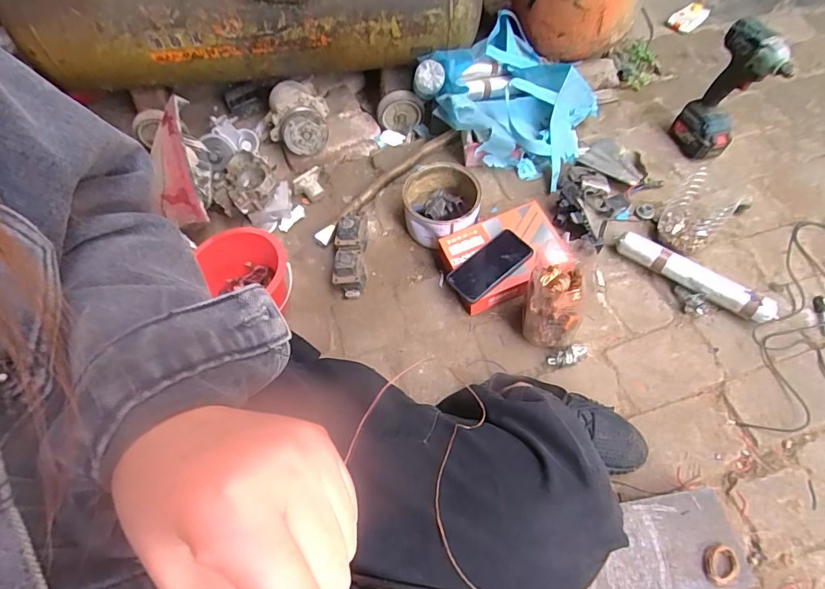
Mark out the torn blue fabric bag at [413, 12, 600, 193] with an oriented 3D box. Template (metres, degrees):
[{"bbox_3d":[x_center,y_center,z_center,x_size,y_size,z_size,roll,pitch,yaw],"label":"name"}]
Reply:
[{"bbox_3d":[0.231,-0.427,0.989,0.328,0.162,0.350,-41,65,-16],"label":"torn blue fabric bag"}]

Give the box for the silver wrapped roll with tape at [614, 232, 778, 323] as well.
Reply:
[{"bbox_3d":[0.497,-0.035,0.806,0.268,0.054,0.053,36,70,22],"label":"silver wrapped roll with tape"}]

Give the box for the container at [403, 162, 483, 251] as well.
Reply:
[{"bbox_3d":[0.057,-0.174,0.900,0.142,0.091,0.147,-2,61,4],"label":"container"}]

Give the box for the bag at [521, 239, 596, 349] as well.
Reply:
[{"bbox_3d":[0.241,0.005,0.747,0.095,0.165,0.126,13,63,12],"label":"bag"}]

